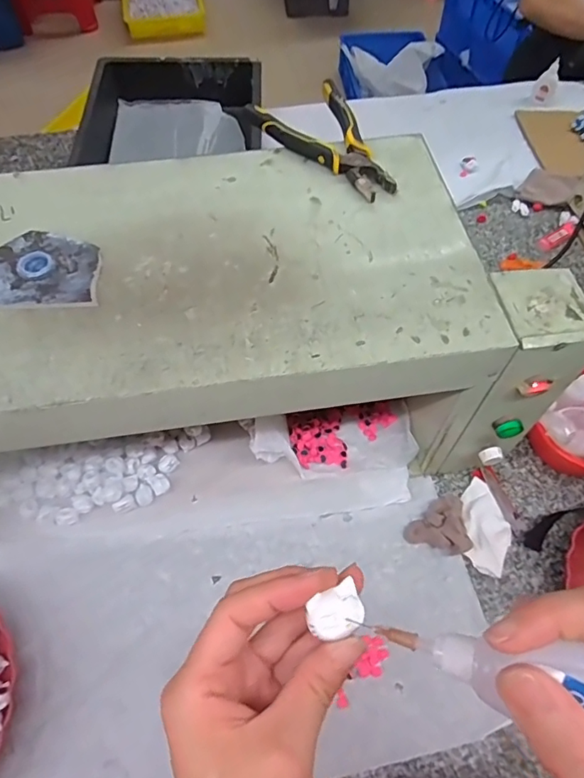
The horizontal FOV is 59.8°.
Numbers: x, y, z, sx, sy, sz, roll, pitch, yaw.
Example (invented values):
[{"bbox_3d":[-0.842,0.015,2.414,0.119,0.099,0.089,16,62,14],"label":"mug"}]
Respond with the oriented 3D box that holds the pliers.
[{"bbox_3d":[0.027,-0.258,0.535,0.105,0.016,0.181,-16,61,-10],"label":"pliers"}]

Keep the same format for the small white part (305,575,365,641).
[{"bbox_3d":[0.020,0.098,0.224,0.025,0.007,0.019,-20,61,-12],"label":"small white part"}]

